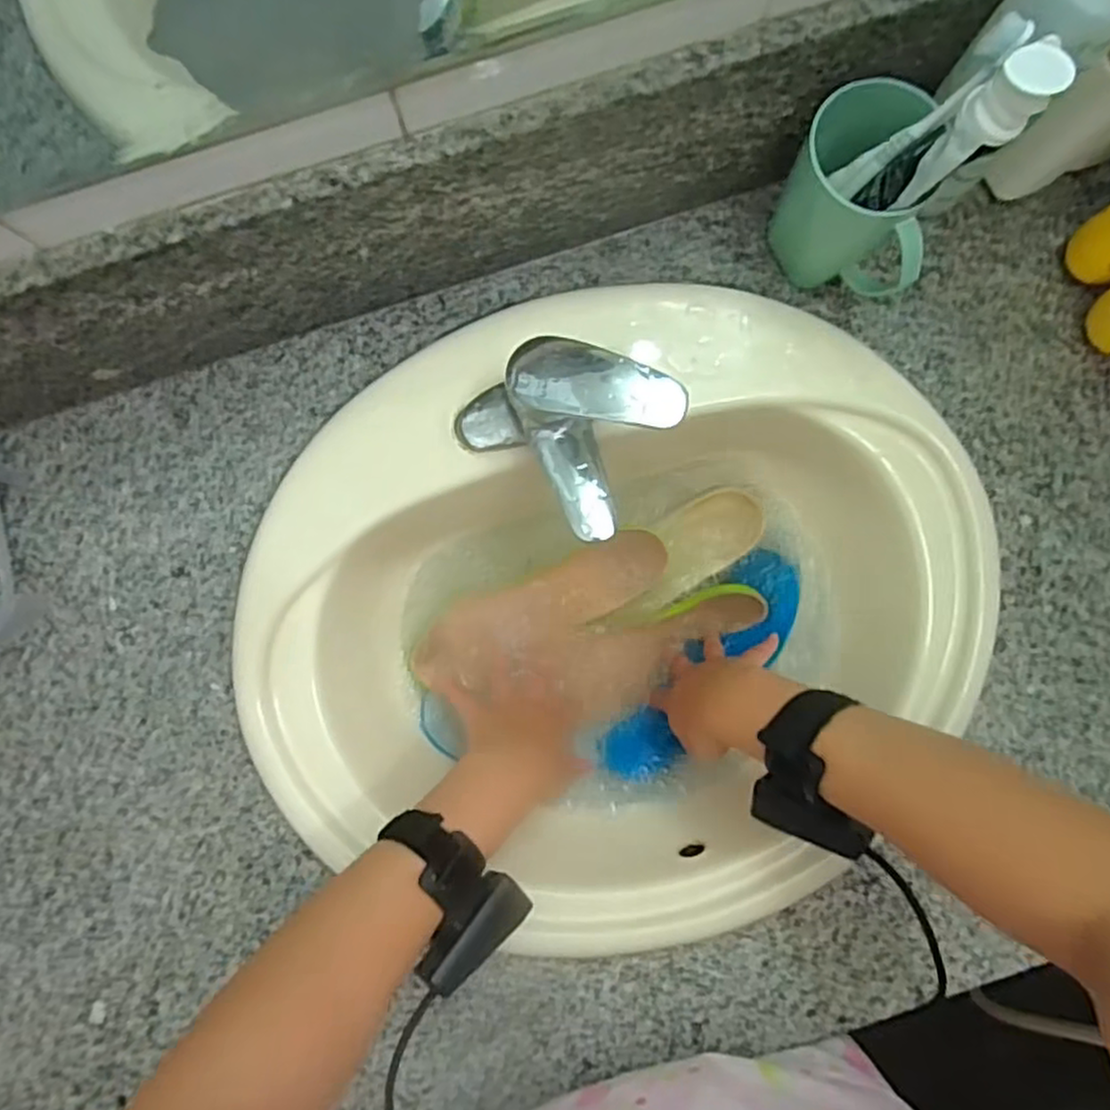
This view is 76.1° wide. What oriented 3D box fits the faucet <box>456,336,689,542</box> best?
[{"bbox_3d":[0.001,-0.082,0.464,0.129,0.108,0.095,31,87,2],"label":"faucet"}]

